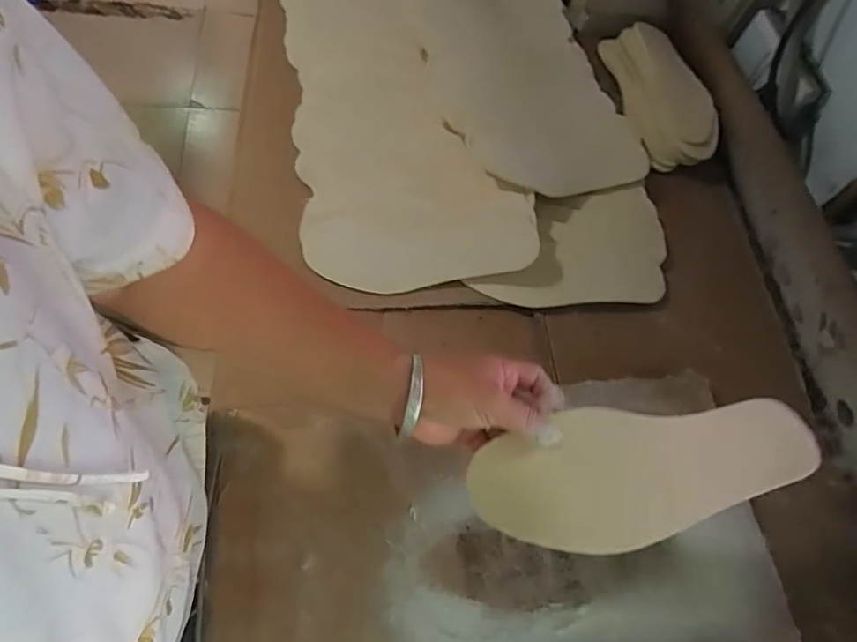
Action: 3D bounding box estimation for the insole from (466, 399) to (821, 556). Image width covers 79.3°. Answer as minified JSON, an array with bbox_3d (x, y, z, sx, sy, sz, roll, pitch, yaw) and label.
[{"bbox_3d":[0.167,0.111,0.385,0.267,0.021,0.093,-7,66,-8],"label":"insole"}]

